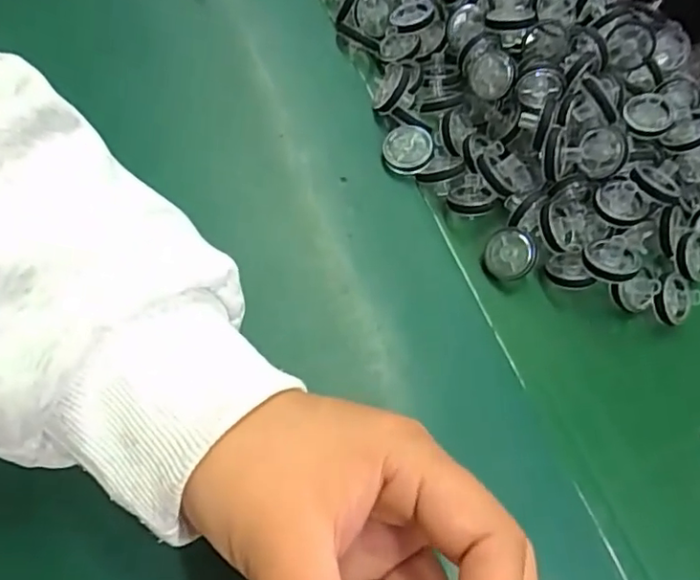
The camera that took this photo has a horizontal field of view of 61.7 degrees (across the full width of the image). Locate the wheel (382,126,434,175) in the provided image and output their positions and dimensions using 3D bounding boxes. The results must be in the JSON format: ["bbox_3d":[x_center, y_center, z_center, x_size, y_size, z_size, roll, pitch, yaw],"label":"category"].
[{"bbox_3d":[0.029,-0.070,0.294,0.025,0.012,0.021,5,64,0],"label":"wheel"}]

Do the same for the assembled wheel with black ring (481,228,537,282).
[{"bbox_3d":[0.077,-0.017,0.283,0.024,0.011,0.024,2,83,22],"label":"assembled wheel with black ring"}]

